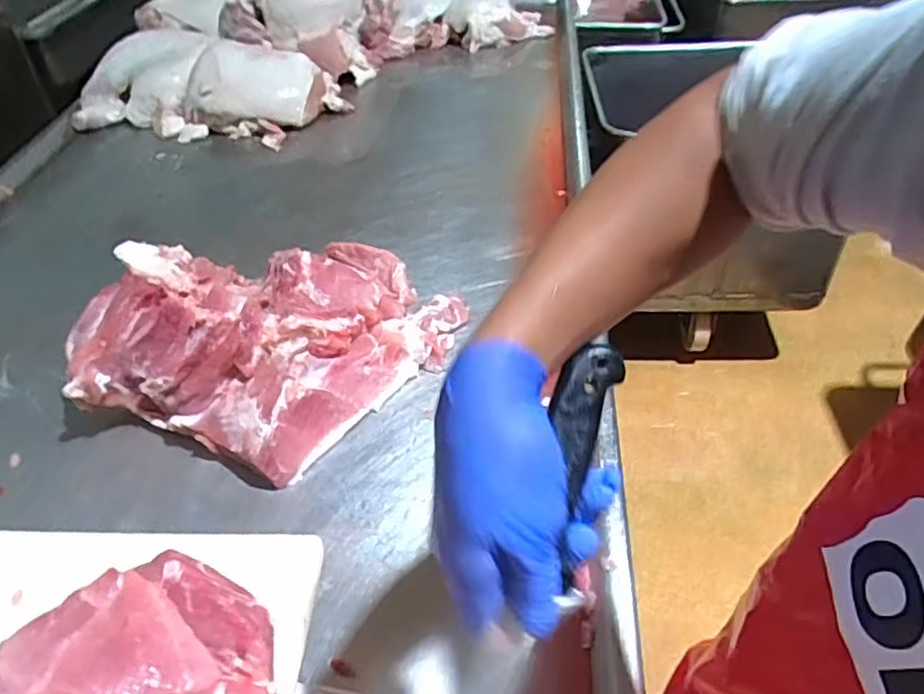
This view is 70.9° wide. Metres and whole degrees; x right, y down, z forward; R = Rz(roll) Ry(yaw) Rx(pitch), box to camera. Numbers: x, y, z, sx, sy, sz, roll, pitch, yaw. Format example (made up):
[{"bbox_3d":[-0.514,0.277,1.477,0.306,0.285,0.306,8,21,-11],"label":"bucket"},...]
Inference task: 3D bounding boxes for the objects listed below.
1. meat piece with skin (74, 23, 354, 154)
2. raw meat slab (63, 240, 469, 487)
[{"bbox_3d":[-0.537,-0.543,1.357,0.539,0.144,0.228,5,46,10],"label":"meat piece with skin"},{"bbox_3d":[-0.243,-0.022,0.829,0.402,0.135,0.340,11,47,15],"label":"raw meat slab"}]

